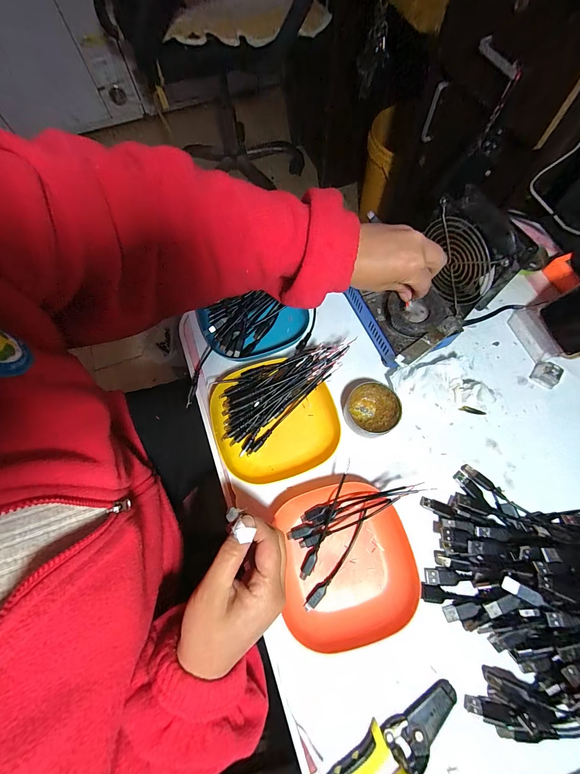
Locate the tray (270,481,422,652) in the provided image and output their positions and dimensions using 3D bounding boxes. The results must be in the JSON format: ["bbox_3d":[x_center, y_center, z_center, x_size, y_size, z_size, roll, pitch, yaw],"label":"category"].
[{"bbox_3d":[0.058,0.174,0.319,0.131,0.025,0.137,-8,68,-2],"label":"tray"}]

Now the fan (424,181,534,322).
[{"bbox_3d":[0.225,-0.167,0.405,0.051,0.124,0.117,-30,71,-10],"label":"fan"}]

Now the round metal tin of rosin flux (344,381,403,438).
[{"bbox_3d":[0.100,0.027,0.379,0.062,0.023,0.061,0,68,1],"label":"round metal tin of rosin flux"}]

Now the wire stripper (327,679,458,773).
[{"bbox_3d":[0.084,0.330,0.266,0.167,0.010,0.055,-35,72,-12],"label":"wire stripper"}]

